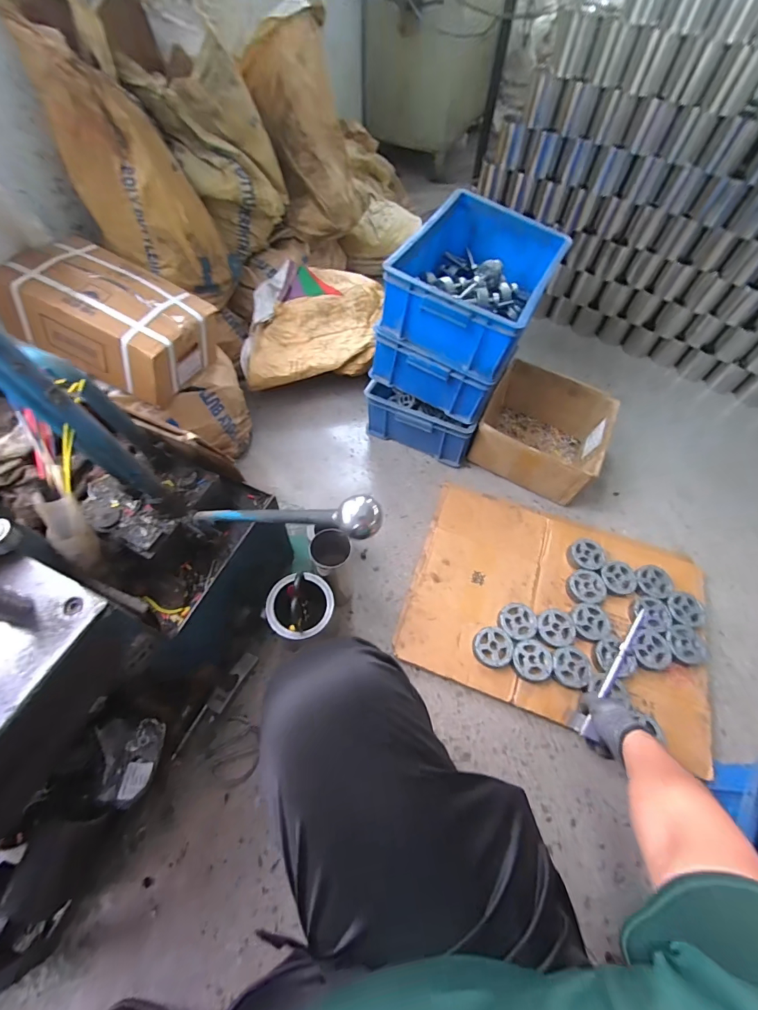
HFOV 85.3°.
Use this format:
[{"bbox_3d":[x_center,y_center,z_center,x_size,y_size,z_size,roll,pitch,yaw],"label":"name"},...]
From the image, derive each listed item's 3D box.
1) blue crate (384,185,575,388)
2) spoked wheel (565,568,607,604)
[{"bbox_3d":[0.215,-0.506,0.920,0.307,0.152,0.414,26,61,13],"label":"blue crate"},{"bbox_3d":[0.462,0.185,0.921,0.082,0.025,0.077,1,59,-2],"label":"spoked wheel"}]

